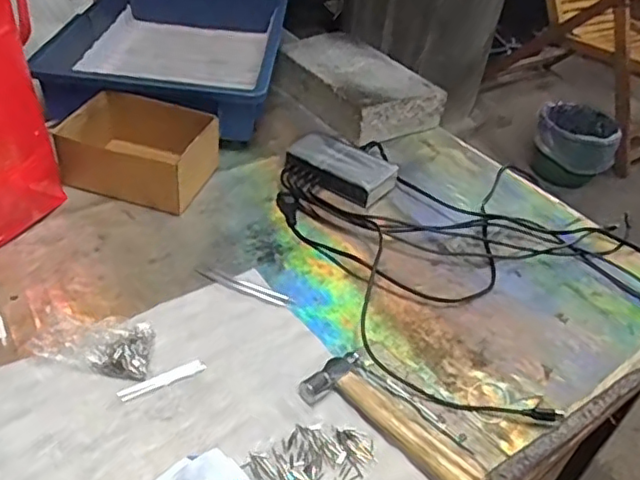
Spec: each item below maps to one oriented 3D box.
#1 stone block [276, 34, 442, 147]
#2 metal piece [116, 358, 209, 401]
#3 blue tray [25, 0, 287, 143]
[{"bbox_3d":[0.051,-0.234,0.923,0.145,0.065,0.245,-25,49,-34],"label":"stone block"},{"bbox_3d":[-0.134,0.118,0.517,0.074,0.004,0.012,-18,46,-28],"label":"metal piece"},{"bbox_3d":[-0.206,-0.276,0.908,0.274,0.102,0.422,5,39,-3],"label":"blue tray"}]

